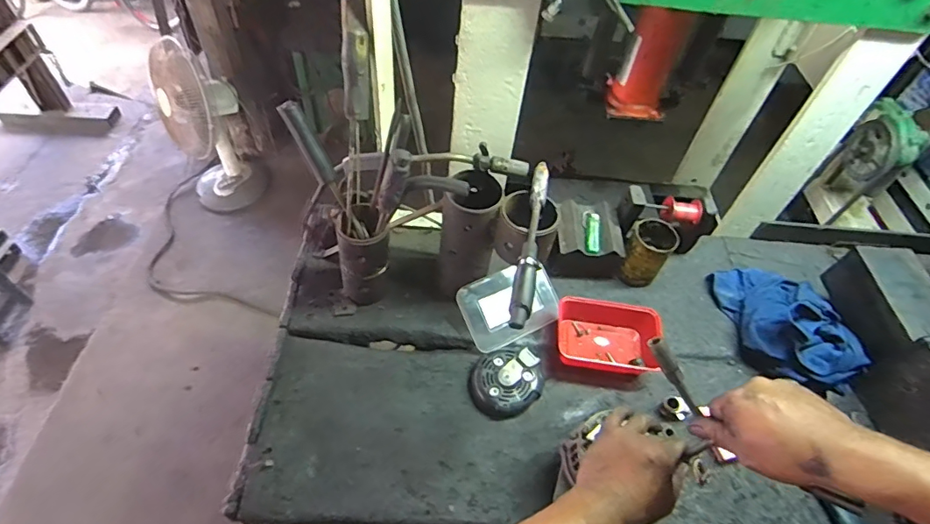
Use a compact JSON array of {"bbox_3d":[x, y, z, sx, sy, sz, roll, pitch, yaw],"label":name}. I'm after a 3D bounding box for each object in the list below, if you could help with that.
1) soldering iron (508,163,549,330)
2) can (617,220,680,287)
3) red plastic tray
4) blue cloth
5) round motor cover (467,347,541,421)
[{"bbox_3d":[0.092,-0.032,0.676,0.026,0.028,0.273,12,52,4],"label":"soldering iron"},{"bbox_3d":[0.333,-0.015,0.917,0.077,0.104,0.083,3,52,-4],"label":"can"},{"bbox_3d":[0.246,0.133,0.850,0.176,0.065,0.121,9,52,1],"label":"red plastic tray"},{"bbox_3d":[0.572,0.099,0.865,0.173,0.095,0.252,-3,53,-8],"label":"blue cloth"},{"bbox_3d":[0.066,0.194,0.791,0.112,0.033,0.101,-3,52,-8],"label":"round motor cover"}]

